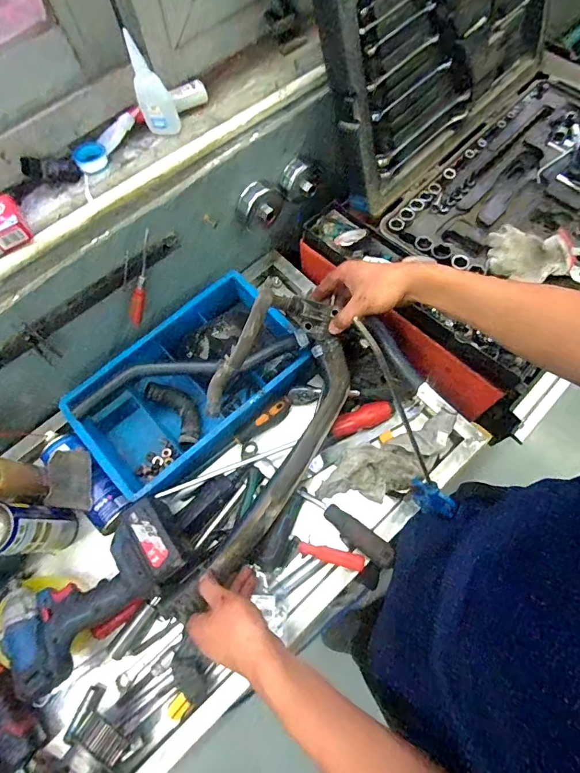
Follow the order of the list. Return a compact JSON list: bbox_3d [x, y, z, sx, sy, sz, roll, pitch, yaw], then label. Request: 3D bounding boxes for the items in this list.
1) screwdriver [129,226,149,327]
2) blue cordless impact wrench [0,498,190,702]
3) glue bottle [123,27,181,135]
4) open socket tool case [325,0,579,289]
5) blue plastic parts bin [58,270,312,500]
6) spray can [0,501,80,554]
[{"bbox_3d":[-0.211,-0.151,0.601,0.014,0.140,0.019,29,32,13],"label":"screwdriver"},{"bbox_3d":[-0.249,0.267,0.555,0.241,0.064,0.131,-36,71,-11],"label":"blue cordless impact wrench"},{"bbox_3d":[-0.163,-0.351,0.497,0.042,0.095,0.028,16,70,9],"label":"glue bottle"},{"bbox_3d":[0.426,-0.468,0.623,0.518,0.335,0.612,38,75,16],"label":"open socket tool case"},{"bbox_3d":[-0.159,-0.003,0.677,0.342,0.115,0.208,-42,72,-13],"label":"blue plastic parts bin"},{"bbox_3d":[-0.360,0.197,0.578,0.053,0.179,0.062,1,68,3],"label":"spray can"}]

